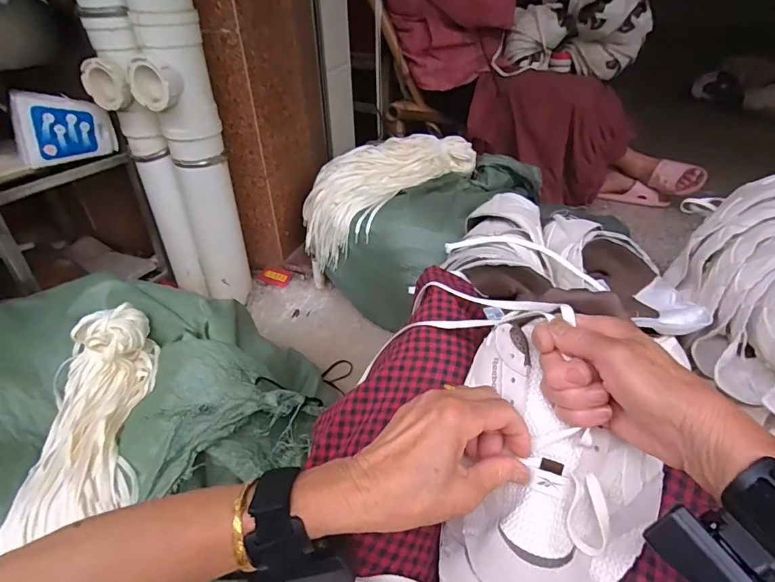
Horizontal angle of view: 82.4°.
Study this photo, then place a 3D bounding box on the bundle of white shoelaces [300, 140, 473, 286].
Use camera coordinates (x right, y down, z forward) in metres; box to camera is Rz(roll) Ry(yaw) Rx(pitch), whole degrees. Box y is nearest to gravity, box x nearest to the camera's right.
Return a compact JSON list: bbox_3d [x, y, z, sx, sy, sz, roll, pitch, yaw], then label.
[{"bbox_3d":[0.006,-0.214,1.084,0.466,0.242,0.285,-40,50,-17],"label":"bundle of white shoelaces"}]

